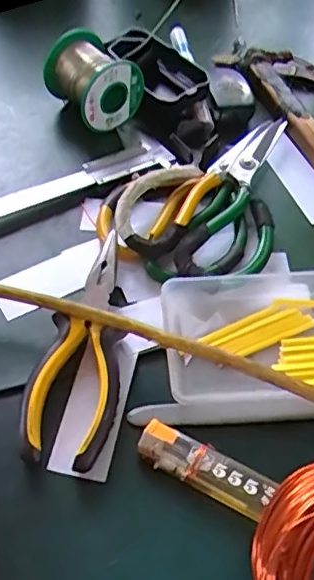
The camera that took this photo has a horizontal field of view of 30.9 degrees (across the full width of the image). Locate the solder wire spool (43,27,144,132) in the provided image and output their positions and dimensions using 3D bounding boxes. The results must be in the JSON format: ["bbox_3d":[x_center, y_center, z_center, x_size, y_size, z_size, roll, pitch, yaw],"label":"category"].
[{"bbox_3d":[-0.056,-0.176,0.478,0.058,0.055,0.067,-34,59,-25],"label":"solder wire spool"}]

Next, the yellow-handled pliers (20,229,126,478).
[{"bbox_3d":[-0.040,0.029,0.345,0.051,0.018,0.153,14,54,8],"label":"yellow-handled pliers"}]

